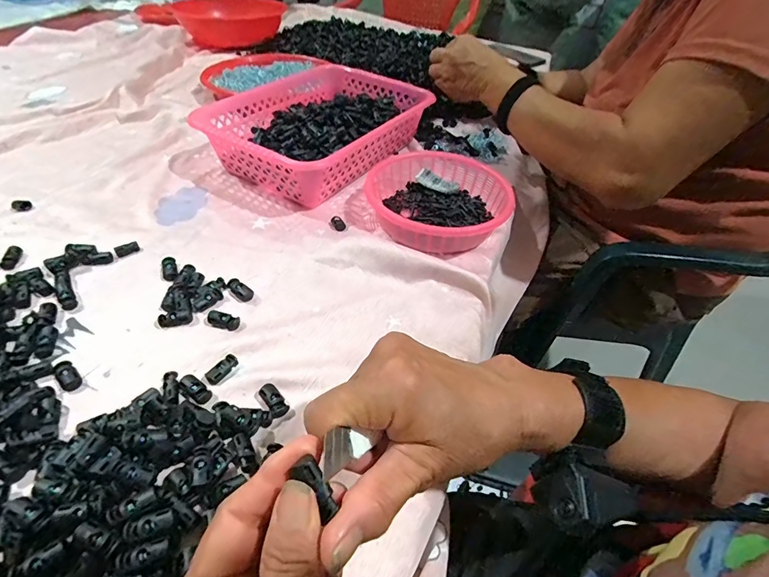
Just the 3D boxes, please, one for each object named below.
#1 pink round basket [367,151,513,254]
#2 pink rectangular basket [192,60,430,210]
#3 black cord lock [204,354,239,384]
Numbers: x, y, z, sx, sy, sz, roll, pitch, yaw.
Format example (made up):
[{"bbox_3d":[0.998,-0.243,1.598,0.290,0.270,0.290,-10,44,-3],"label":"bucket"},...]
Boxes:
[{"bbox_3d":[0.065,-0.106,0.516,0.169,0.057,0.174,3,45,-4],"label":"pink round basket"},{"bbox_3d":[-0.093,-0.232,0.607,0.205,0.081,0.303,32,50,23],"label":"pink rectangular basket"},{"bbox_3d":[-0.135,0.066,0.342,0.014,0.005,0.028,28,49,20],"label":"black cord lock"}]

